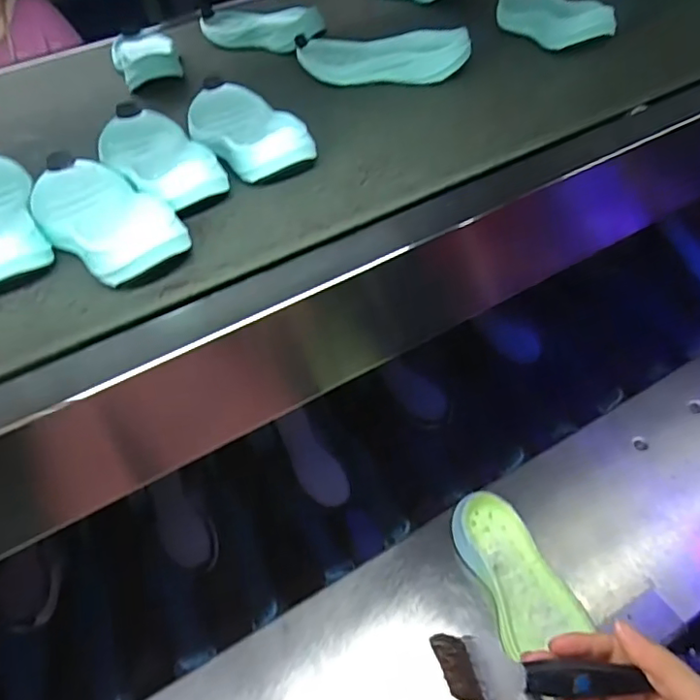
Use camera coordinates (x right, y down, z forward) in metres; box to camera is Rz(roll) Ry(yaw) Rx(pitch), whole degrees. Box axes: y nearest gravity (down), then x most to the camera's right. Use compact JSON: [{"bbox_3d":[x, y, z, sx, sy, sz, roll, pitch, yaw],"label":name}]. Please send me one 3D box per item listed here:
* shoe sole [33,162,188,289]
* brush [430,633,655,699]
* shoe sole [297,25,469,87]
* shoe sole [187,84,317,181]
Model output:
[{"bbox_3d":[-0.201,-0.110,0.449,0.079,0.030,0.189,-34,54,-22],"label":"shoe sole"},{"bbox_3d":[0.102,0.180,0.315,0.112,0.013,0.033,6,80,-2],"label":"brush"},{"bbox_3d":[0.027,-0.330,0.630,0.202,0.036,0.075,13,51,16],"label":"shoe sole"},{"bbox_3d":[-0.103,-0.214,0.535,0.076,0.031,0.183,-26,51,-17],"label":"shoe sole"}]

